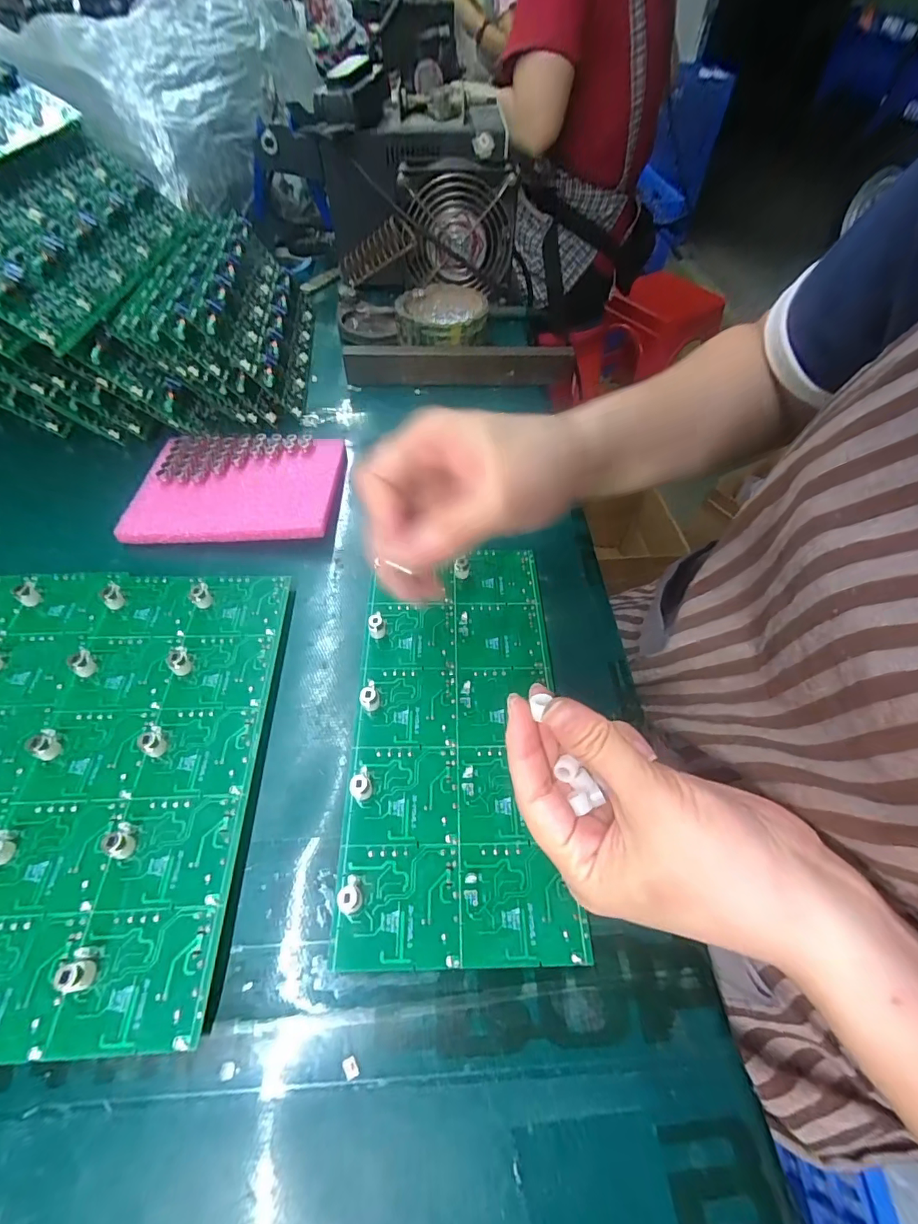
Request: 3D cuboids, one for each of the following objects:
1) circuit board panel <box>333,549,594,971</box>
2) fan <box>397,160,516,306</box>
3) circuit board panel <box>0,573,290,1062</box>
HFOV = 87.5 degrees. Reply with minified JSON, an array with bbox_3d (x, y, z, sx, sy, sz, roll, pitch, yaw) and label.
[{"bbox_3d":[-0.001,0.053,0.257,0.103,0.017,0.219,0,55,-3],"label":"circuit board panel"},{"bbox_3d":[0.001,-0.394,0.501,0.115,0.107,0.030,-11,56,-10],"label":"fan"},{"bbox_3d":[-0.157,0.069,0.239,0.107,0.016,0.225,-2,55,-4],"label":"circuit board panel"}]

